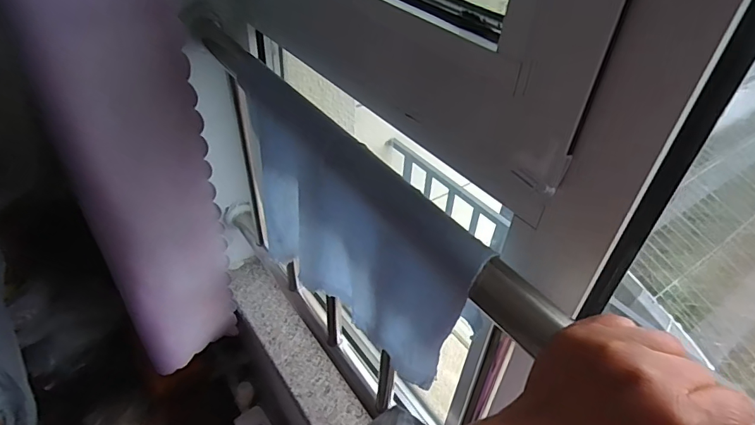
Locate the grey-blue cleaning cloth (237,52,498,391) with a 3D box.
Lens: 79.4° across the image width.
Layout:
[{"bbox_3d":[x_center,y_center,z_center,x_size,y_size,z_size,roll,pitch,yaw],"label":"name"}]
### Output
[{"bbox_3d":[-0.051,0.009,0.508,0.043,0.228,0.388,-24,49,-29],"label":"grey-blue cleaning cloth"}]

